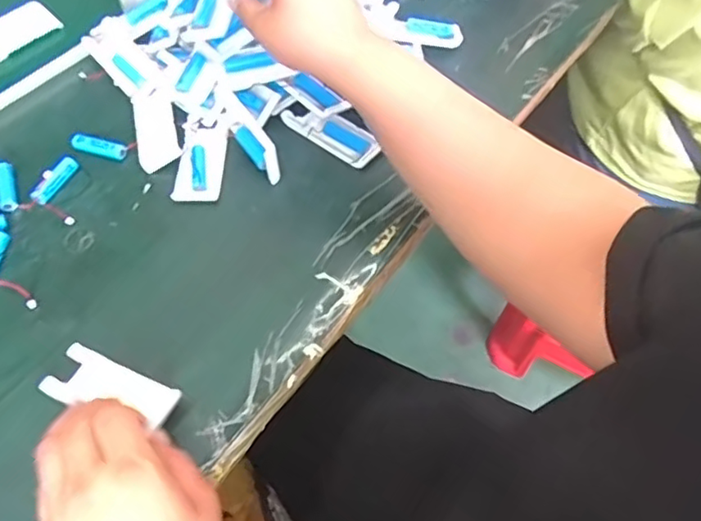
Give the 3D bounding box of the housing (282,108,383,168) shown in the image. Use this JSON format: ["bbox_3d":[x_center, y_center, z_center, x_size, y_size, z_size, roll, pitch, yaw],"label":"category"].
[{"bbox_3d":[-0.017,-0.123,0.567,0.102,0.016,0.035,32,62,21],"label":"housing"}]

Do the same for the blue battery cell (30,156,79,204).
[{"bbox_3d":[-0.264,-0.074,0.533,0.014,0.017,0.051,20,58,14],"label":"blue battery cell"}]

